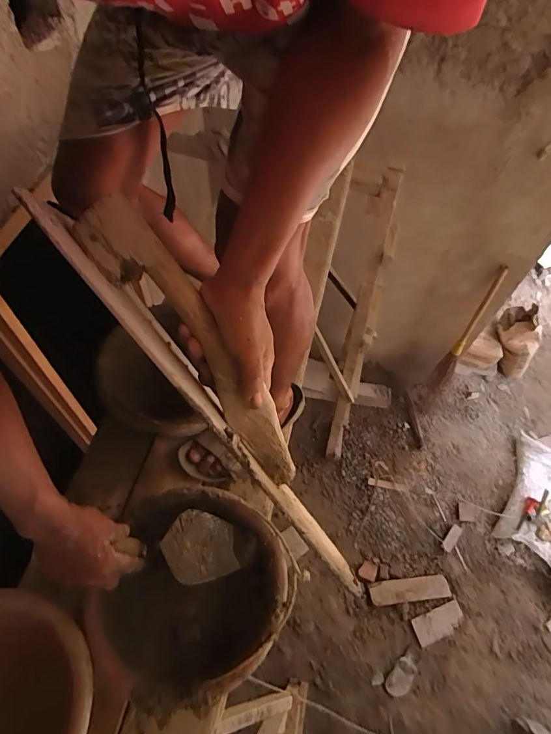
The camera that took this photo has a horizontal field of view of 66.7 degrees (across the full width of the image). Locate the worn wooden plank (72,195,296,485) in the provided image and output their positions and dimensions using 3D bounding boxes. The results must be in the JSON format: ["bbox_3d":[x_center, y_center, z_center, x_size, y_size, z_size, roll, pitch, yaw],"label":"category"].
[{"bbox_3d":[-0.074,-0.015,0.390,0.060,0.018,0.301,-36,100,-23],"label":"worn wooden plank"}]

